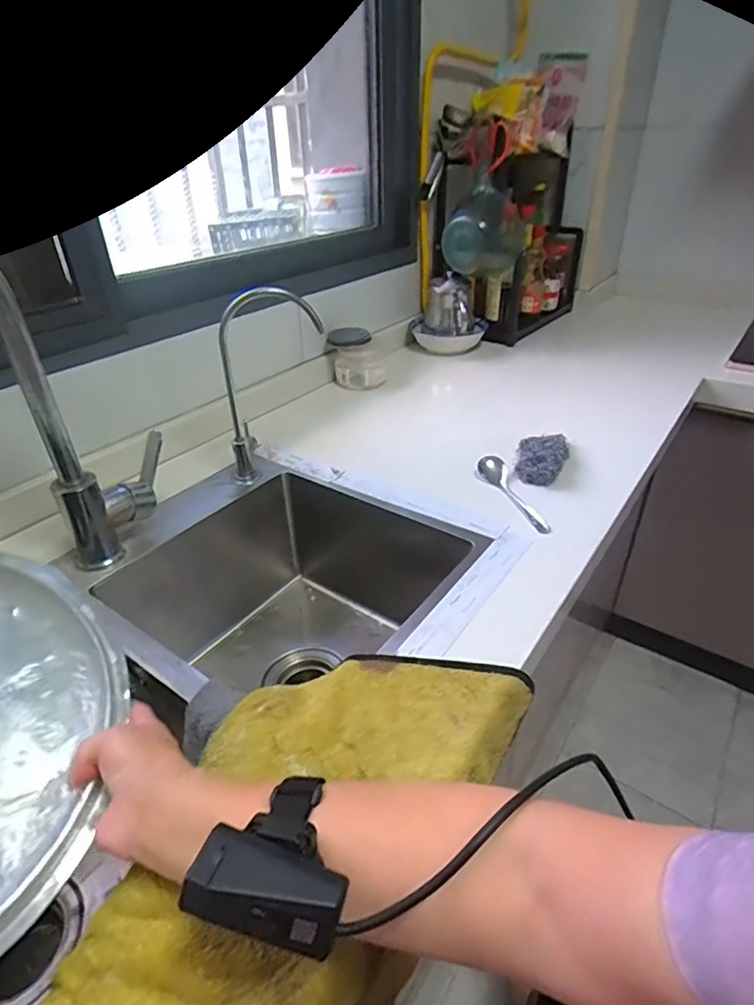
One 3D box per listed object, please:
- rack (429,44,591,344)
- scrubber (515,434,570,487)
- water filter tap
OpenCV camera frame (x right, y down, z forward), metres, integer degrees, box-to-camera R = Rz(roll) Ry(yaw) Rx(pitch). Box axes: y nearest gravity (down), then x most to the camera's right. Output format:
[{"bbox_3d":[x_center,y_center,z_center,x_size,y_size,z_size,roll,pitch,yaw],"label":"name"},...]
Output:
[{"bbox_3d":[0.290,-0.651,1.208,0.232,0.493,0.430,18,37,27],"label":"rack"},{"bbox_3d":[0.233,-0.064,0.776,0.066,0.033,0.103,9,34,15],"label":"scrubber"},{"bbox_3d":[-0.136,-0.151,0.733,0.133,0.253,0.048,-8,33,-10],"label":"water filter tap"}]

